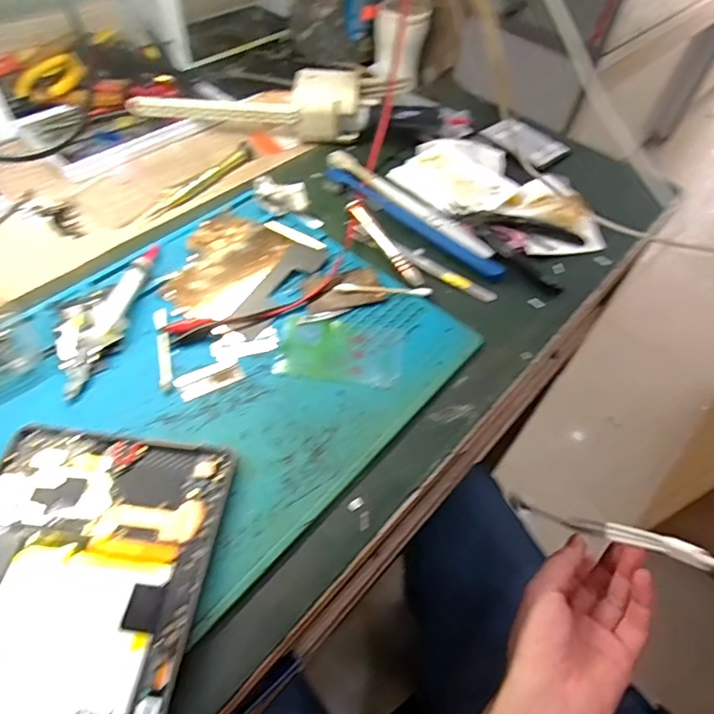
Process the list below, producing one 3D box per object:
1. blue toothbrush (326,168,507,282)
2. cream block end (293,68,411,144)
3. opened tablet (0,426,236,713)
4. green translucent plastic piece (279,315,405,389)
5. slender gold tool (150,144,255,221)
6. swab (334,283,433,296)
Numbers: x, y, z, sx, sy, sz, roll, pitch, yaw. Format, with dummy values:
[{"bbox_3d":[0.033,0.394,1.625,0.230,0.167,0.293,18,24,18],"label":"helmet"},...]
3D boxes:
[{"bbox_3d":[0.047,-0.121,0.448,0.190,0.006,0.019,37,59,20],"label":"blue toothbrush"},{"bbox_3d":[-0.012,-0.252,0.516,0.102,0.049,0.059,0,54,-5],"label":"cream block end"},{"bbox_3d":[-0.143,0.130,0.238,0.129,0.010,0.203,7,53,0],"label":"opened tablet"},{"bbox_3d":[-0.013,-0.005,0.360,0.086,0.006,0.052,10,53,2],"label":"green translucent plastic piece"},{"bbox_3d":[-0.141,-0.163,0.467,0.017,0.008,0.124,32,57,18],"label":"slender gold tool"},{"bbox_3d":[0.021,-0.052,0.395,0.074,0.004,0.008,3,53,-3],"label":"swab"}]

